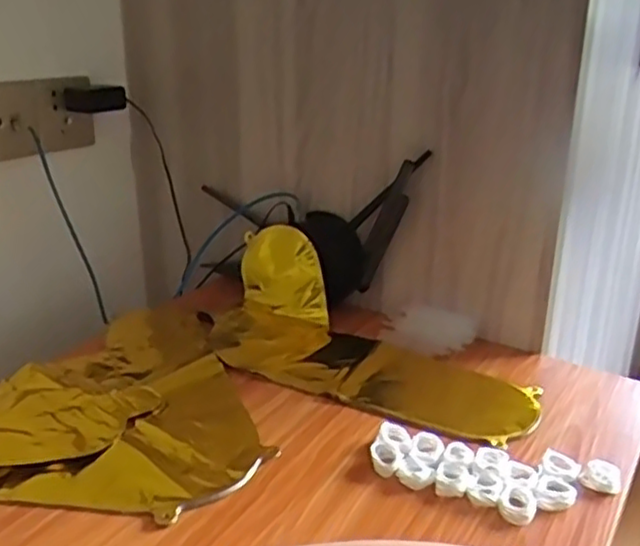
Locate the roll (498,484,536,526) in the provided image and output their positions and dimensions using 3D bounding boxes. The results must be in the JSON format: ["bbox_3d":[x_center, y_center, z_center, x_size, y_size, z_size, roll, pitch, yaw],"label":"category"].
[{"bbox_3d":[0.150,0.176,0.535,0.026,0.009,0.031,12,24,23],"label":"roll"}]

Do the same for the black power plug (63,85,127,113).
[{"bbox_3d":[-0.289,-0.225,0.905,0.075,0.033,0.023,-1,21,-4],"label":"black power plug"}]

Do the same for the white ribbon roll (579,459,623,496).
[{"bbox_3d":[0.226,0.164,0.565,0.031,0.017,0.021,12,24,23],"label":"white ribbon roll"}]

